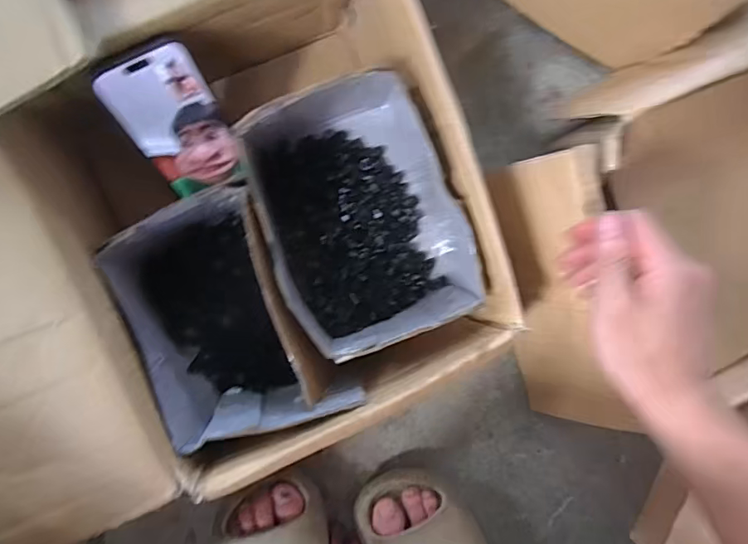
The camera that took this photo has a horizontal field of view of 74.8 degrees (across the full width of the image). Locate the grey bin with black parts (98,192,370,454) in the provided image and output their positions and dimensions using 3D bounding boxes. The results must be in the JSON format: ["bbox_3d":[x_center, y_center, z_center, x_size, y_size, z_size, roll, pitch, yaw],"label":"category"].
[{"bbox_3d":[-0.124,0.042,0.423,0.131,0.116,0.194,-28,98,-4],"label":"grey bin with black parts"}]

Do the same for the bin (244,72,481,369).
[{"bbox_3d":[-0.014,-0.058,0.448,0.169,0.118,0.223,-22,97,-5],"label":"bin"}]

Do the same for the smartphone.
[{"bbox_3d":[-0.154,-0.114,0.398,0.070,0.144,0.010,-27,61,-4],"label":"smartphone"}]

